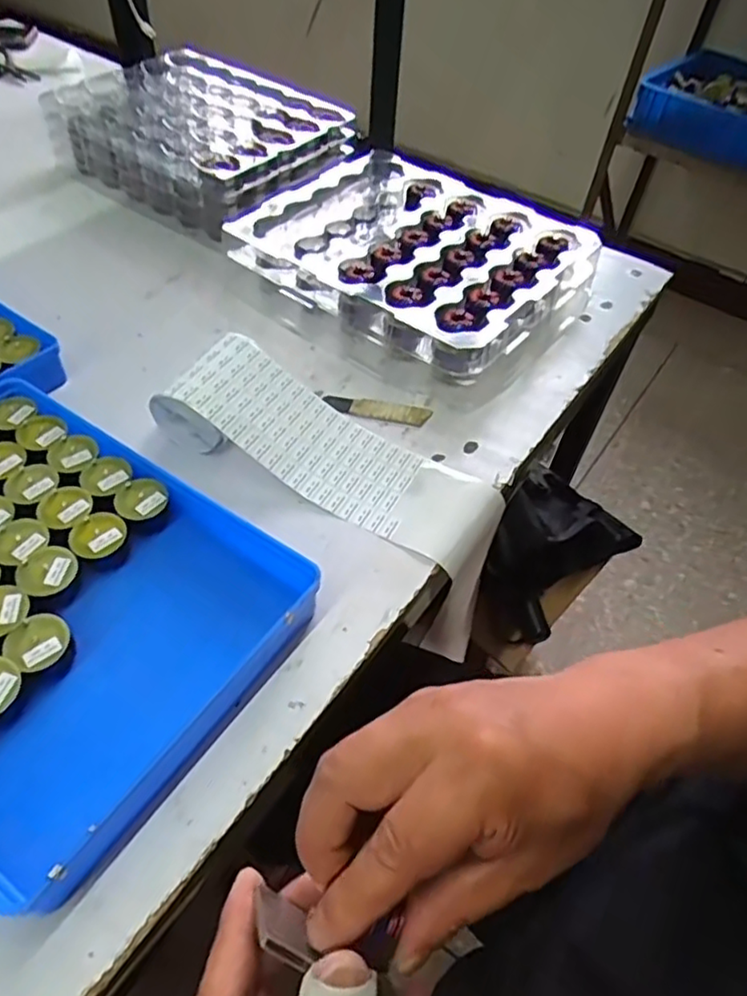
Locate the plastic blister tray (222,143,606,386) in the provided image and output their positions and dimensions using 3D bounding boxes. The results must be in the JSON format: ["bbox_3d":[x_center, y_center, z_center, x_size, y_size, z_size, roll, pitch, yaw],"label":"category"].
[{"bbox_3d":[0.019,-0.265,0.662,0.369,0.065,0.255,34,56,21],"label":"plastic blister tray"}]

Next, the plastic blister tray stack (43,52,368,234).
[{"bbox_3d":[-0.207,-0.449,0.787,0.292,0.072,0.242,32,55,20],"label":"plastic blister tray stack"}]

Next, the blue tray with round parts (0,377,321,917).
[{"bbox_3d":[-0.227,0.054,0.408,0.315,0.036,0.226,30,55,19],"label":"blue tray with round parts"}]

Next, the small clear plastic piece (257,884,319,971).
[{"bbox_3d":[-0.034,0.165,0.245,0.021,0.058,0.005,34,71,0],"label":"small clear plastic piece"}]

